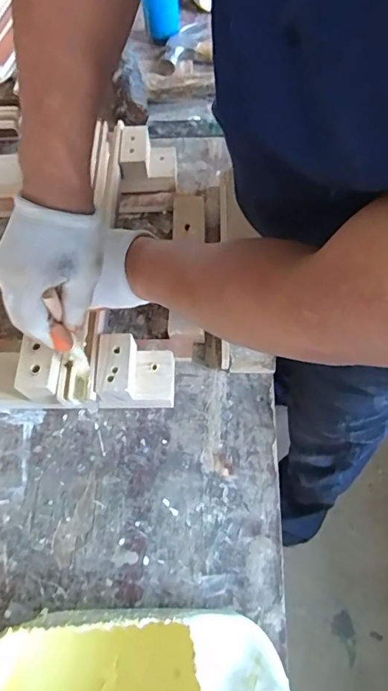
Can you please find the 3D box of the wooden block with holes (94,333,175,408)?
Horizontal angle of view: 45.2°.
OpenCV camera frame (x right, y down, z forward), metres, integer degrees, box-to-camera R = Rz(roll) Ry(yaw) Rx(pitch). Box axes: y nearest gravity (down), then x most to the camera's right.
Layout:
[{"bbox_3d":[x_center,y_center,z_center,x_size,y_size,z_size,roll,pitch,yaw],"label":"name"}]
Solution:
[{"bbox_3d":[-0.064,0.033,0.533,0.079,0.074,0.069,0,65,3],"label":"wooden block with holes"}]

